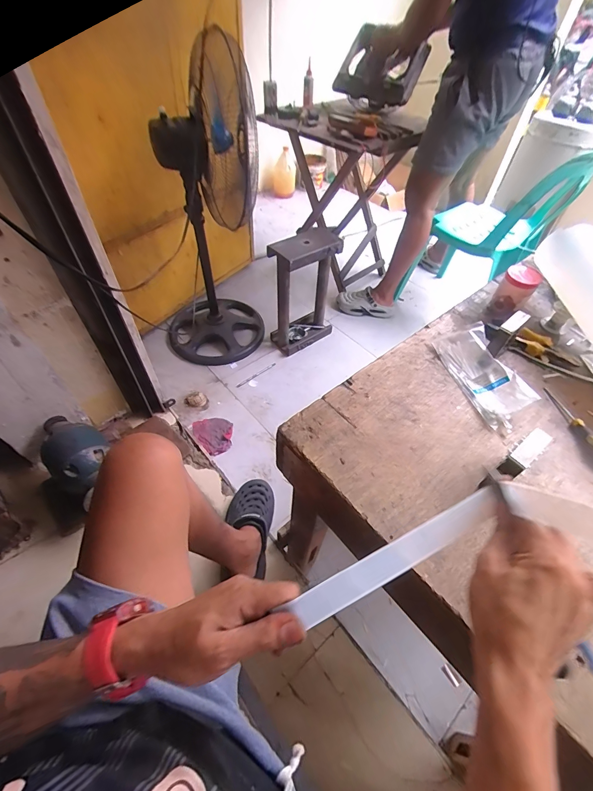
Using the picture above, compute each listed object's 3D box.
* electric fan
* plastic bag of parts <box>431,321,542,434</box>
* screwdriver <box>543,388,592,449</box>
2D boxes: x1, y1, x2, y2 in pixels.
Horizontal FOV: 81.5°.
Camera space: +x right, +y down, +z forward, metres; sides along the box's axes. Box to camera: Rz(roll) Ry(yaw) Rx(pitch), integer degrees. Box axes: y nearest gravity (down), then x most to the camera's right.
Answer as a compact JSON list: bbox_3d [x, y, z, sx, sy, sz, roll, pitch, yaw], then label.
[{"bbox_3d":[-0.333,-0.556,1.206,0.365,0.931,0.449,-15,53,-14],"label":"electric fan"},{"bbox_3d":[0.301,-0.035,0.551,0.078,0.039,0.195,-10,52,-10],"label":"plastic bag of parts"},{"bbox_3d":[0.414,0.039,0.504,0.021,0.019,0.138,-5,52,-6],"label":"screwdriver"}]

